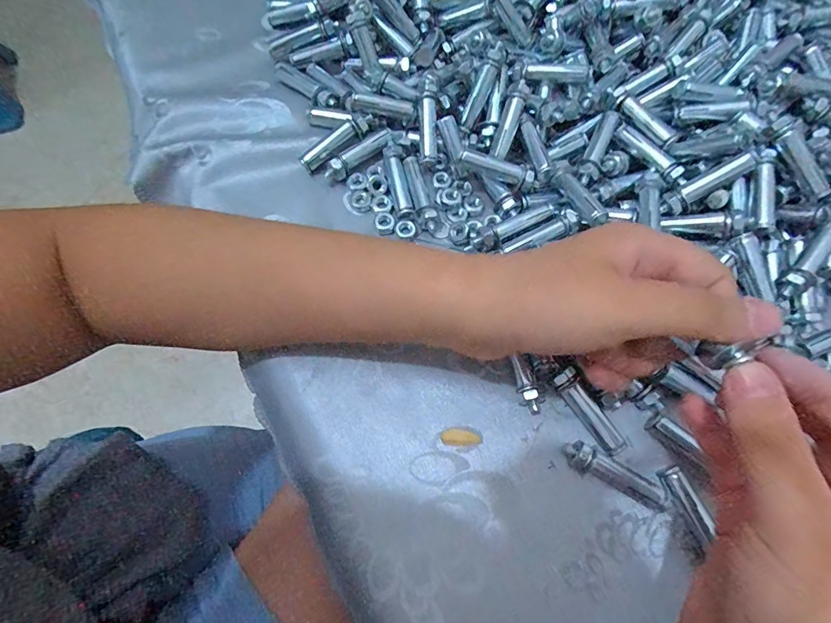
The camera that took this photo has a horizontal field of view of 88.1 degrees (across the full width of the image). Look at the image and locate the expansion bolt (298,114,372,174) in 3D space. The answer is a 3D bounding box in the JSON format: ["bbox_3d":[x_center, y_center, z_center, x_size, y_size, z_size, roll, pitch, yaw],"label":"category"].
[{"bbox_3d":[-0.052,-0.114,0.286,0.055,0.012,0.013,-35,75,-15],"label":"expansion bolt"}]

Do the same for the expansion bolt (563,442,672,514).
[{"bbox_3d":[0.104,0.085,0.224,0.054,0.011,0.013,27,70,7],"label":"expansion bolt"}]

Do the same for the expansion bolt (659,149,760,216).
[{"bbox_3d":[0.171,-0.075,0.250,0.057,0.013,0.013,-31,75,14],"label":"expansion bolt"}]

